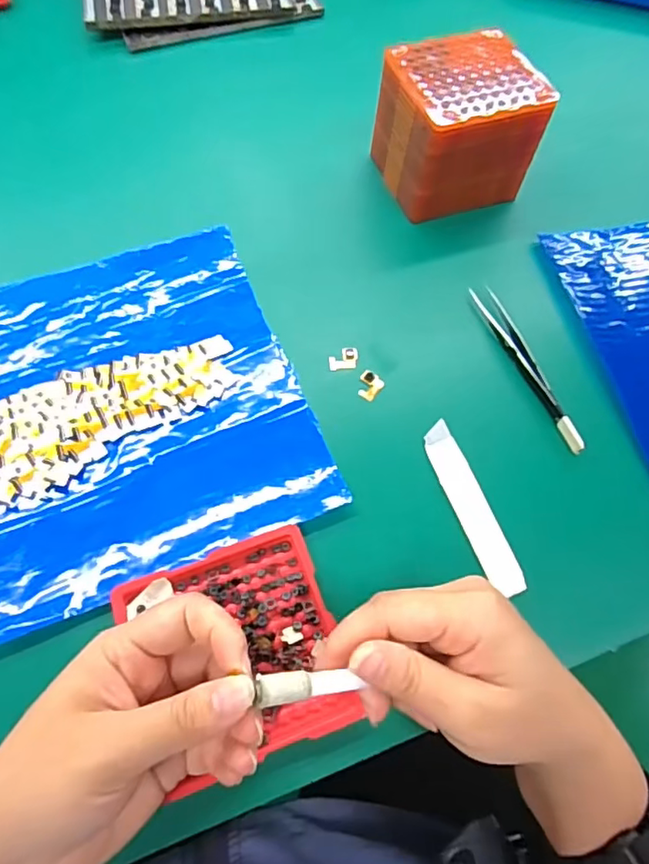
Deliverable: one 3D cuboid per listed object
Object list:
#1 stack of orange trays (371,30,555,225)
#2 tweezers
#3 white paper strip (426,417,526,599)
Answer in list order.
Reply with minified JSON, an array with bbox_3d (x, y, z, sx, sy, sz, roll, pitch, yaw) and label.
[{"bbox_3d":[0.093,-0.213,0.408,0.093,0.081,0.082,-18,66,-10],"label":"stack of orange trays"},{"bbox_3d":[0.126,-0.043,0.359,0.016,0.008,0.125,-15,65,-9],"label":"tweezers"},{"bbox_3d":[0.082,0.041,0.322,0.019,0.004,0.101,-20,65,-5],"label":"white paper strip"}]

